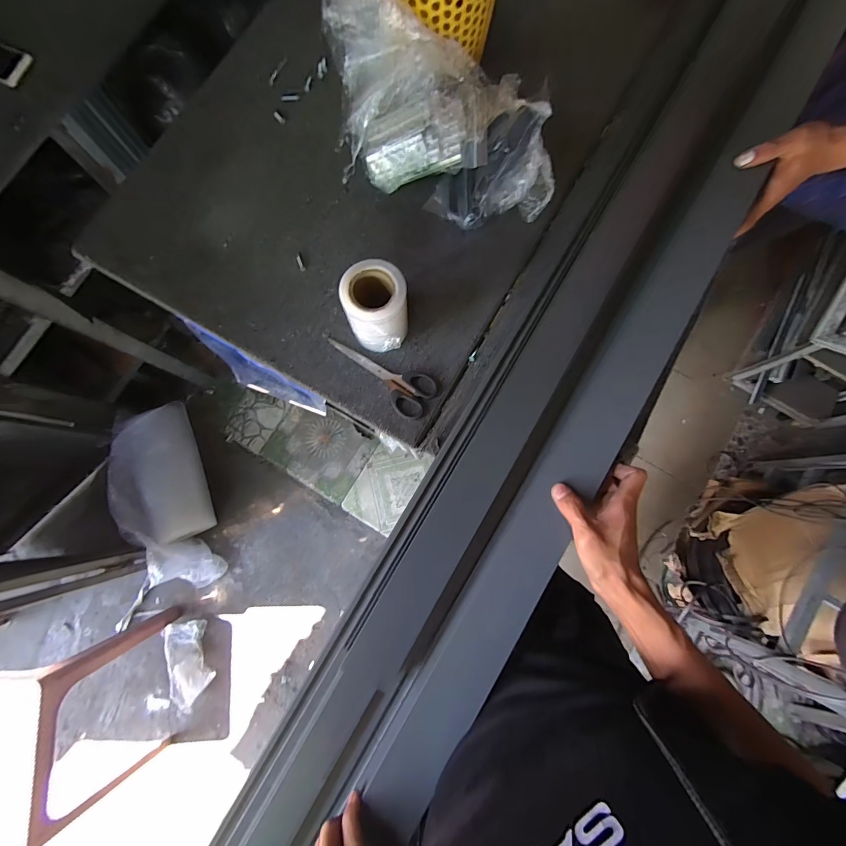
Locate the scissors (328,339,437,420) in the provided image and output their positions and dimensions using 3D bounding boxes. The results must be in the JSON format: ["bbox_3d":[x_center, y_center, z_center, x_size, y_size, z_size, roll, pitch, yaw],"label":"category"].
[{"bbox_3d":[-0.062,-0.072,0.530,0.166,0.008,0.066,33,83,7],"label":"scissors"}]

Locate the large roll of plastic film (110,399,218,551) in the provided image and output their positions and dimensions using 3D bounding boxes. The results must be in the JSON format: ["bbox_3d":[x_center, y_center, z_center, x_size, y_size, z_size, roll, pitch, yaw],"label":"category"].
[{"bbox_3d":[-1.010,0.205,1.422,0.254,0.215,0.499,-19,80,-2],"label":"large roll of plastic film"}]

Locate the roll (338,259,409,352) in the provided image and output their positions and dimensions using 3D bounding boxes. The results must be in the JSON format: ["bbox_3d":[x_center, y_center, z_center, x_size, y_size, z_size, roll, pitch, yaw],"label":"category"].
[{"bbox_3d":[-0.058,-0.140,0.489,0.077,0.100,0.089,-2,80,1],"label":"roll"}]

